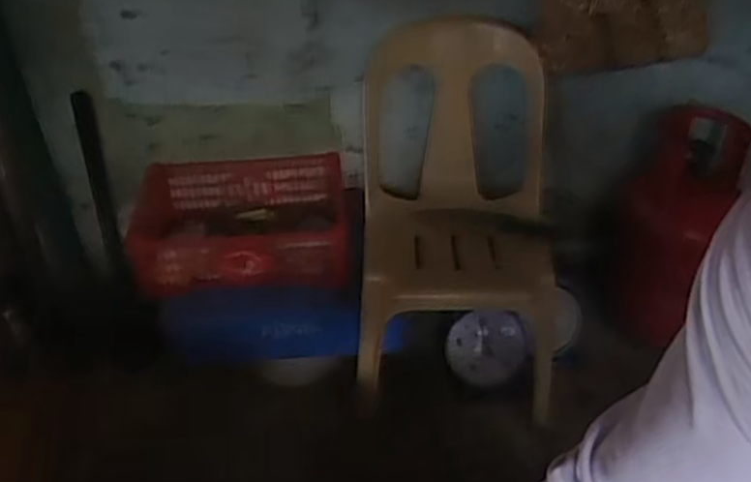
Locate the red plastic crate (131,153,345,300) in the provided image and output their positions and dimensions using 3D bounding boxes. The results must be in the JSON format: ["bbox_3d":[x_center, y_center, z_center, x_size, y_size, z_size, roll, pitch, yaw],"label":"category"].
[{"bbox_3d":[-0.301,-0.034,1.578,0.473,0.209,0.291,-5,38,-3],"label":"red plastic crate"}]

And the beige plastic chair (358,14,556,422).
[{"bbox_3d":[0.163,-0.036,1.470,0.384,0.682,0.368,1,38,4],"label":"beige plastic chair"}]

